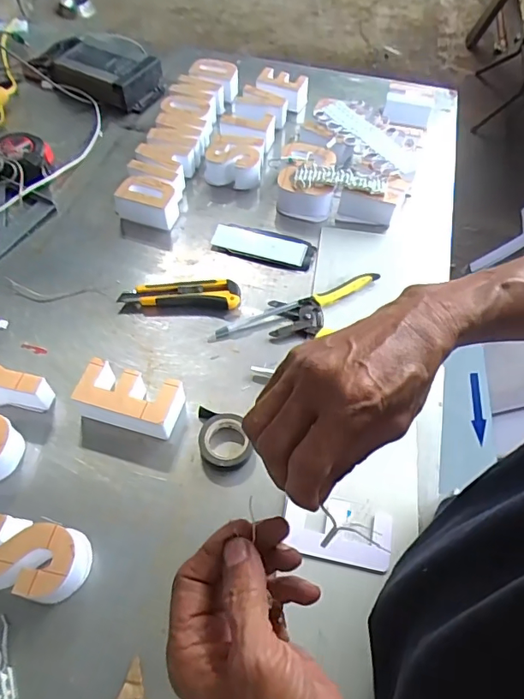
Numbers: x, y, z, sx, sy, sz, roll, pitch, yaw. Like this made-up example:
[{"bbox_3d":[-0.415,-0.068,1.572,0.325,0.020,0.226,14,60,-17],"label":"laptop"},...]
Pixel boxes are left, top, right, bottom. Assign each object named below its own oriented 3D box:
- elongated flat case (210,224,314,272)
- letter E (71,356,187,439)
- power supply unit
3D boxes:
[{"bbox_3d":[0.002,-0.150,0.723,0.147,0.016,0.057,13,57,7],"label":"elongated flat case"},{"bbox_3d":[-0.146,0.057,0.566,0.116,0.044,0.055,14,58,8],"label":"letter E"},{"bbox_3d":[-0.278,-0.500,0.906,0.175,0.052,0.119,20,59,11],"label":"power supply unit"}]

